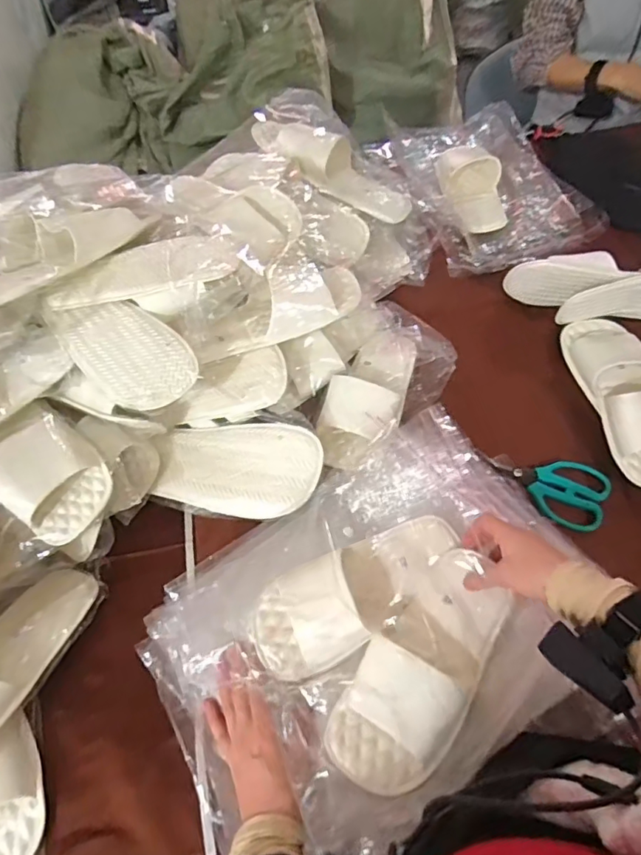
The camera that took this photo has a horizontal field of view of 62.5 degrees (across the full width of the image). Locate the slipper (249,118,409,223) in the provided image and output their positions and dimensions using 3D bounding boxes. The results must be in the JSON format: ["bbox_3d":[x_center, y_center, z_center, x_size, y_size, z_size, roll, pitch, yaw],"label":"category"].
[{"bbox_3d":[0.022,-0.402,0.816,0.268,0.053,0.099,28,61,-12],"label":"slipper"}]

